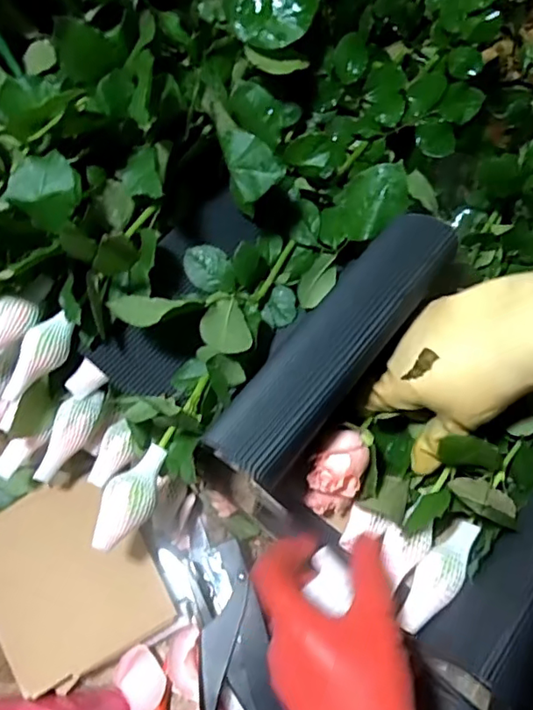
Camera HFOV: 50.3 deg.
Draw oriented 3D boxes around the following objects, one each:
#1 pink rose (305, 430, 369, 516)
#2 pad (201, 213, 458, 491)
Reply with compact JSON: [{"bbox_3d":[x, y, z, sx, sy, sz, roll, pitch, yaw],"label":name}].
[{"bbox_3d":[0.049,0.081,0.395,0.034,0.042,0.053,21,68,10],"label":"pink rose"},{"bbox_3d":[0.043,-0.012,0.362,0.064,0.029,0.207,33,70,15],"label":"pad"}]

